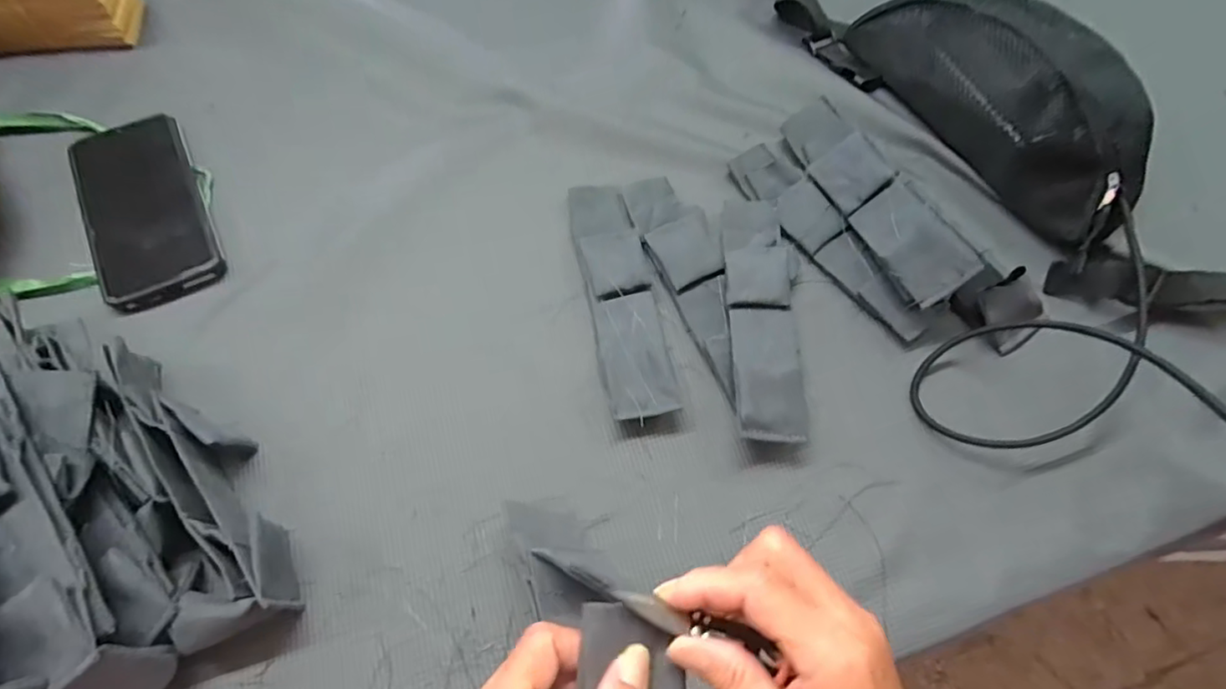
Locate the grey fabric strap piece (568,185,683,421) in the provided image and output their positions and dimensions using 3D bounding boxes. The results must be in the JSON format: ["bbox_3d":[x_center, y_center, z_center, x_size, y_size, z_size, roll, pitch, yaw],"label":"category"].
[{"bbox_3d":[0.004,-0.040,0.439,0.048,0.021,0.198,-10,66,-7],"label":"grey fabric strap piece"}]

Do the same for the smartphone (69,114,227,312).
[{"bbox_3d":[-0.346,-0.102,0.443,0.076,0.016,0.165,-26,69,-14],"label":"smartphone"}]

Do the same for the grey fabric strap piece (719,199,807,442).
[{"bbox_3d":[0.107,-0.027,0.431,0.049,0.035,0.200,3,65,-2],"label":"grey fabric strap piece"}]

